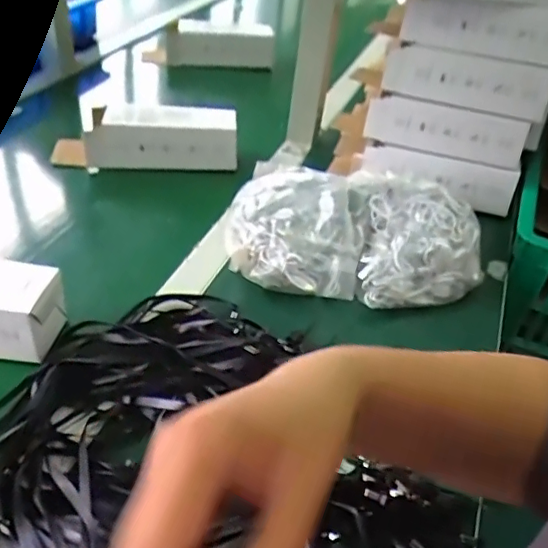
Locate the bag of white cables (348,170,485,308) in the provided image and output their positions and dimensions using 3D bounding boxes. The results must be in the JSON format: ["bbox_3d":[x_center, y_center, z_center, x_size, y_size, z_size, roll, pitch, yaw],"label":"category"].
[{"bbox_3d":[0.156,-0.047,0.618,0.141,0.086,0.177,8,41,1],"label":"bag of white cables"}]

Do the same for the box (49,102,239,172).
[{"bbox_3d":[-0.172,-0.191,0.761,0.238,0.070,0.079,3,41,-5],"label":"box"}]

